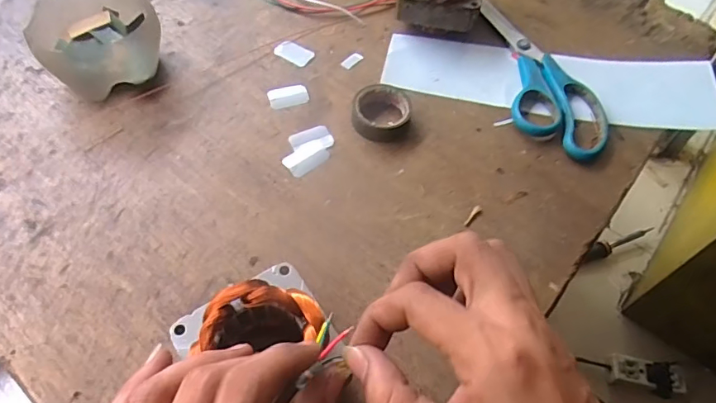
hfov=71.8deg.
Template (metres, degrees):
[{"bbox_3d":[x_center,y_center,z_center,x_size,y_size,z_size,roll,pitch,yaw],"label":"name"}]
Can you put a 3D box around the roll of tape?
[{"bbox_3d":[0.021,-0.074,0.404,0.048,0.017,0.049,2,56,-3],"label":"roll of tape"}]

